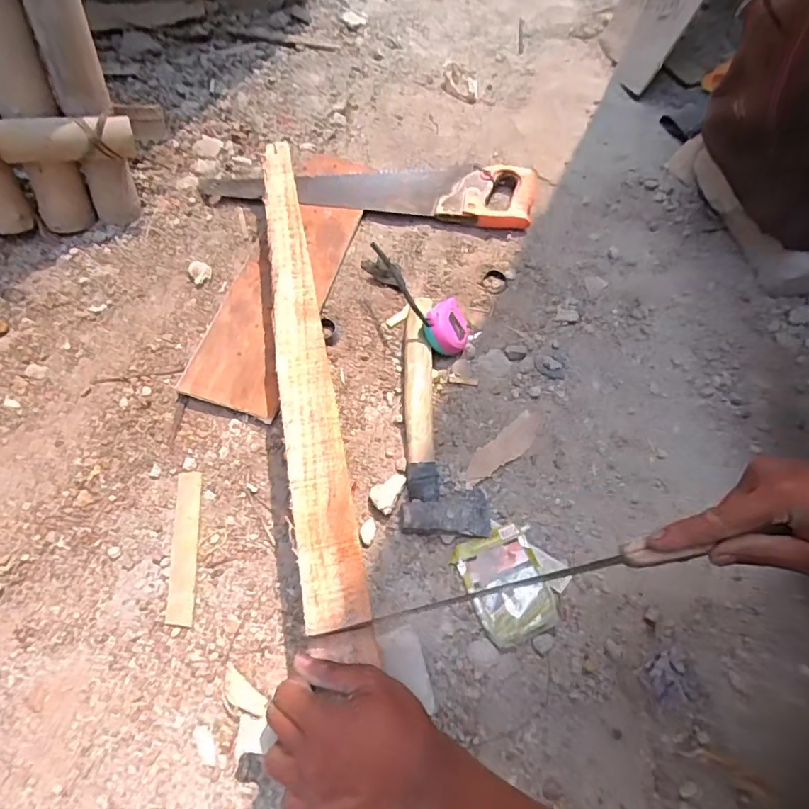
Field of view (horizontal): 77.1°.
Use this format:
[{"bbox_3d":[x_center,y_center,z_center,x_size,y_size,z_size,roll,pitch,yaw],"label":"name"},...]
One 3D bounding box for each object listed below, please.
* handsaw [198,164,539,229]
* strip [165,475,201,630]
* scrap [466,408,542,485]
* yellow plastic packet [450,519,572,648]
[{"bbox_3d":[-0.055,-0.344,0.796,0.506,0.034,0.105,5,63,0],"label":"handsaw"},{"bbox_3d":[-0.236,0.151,0.548,0.025,0.005,0.161,-5,64,-5],"label":"strip"},{"bbox_3d":[0.123,0.053,0.622,0.124,0.012,0.036,-34,70,-18],"label":"scrap"},{"bbox_3d":[0.121,0.188,0.549,0.105,0.011,0.114,-22,67,-13],"label":"yellow plastic packet"}]

